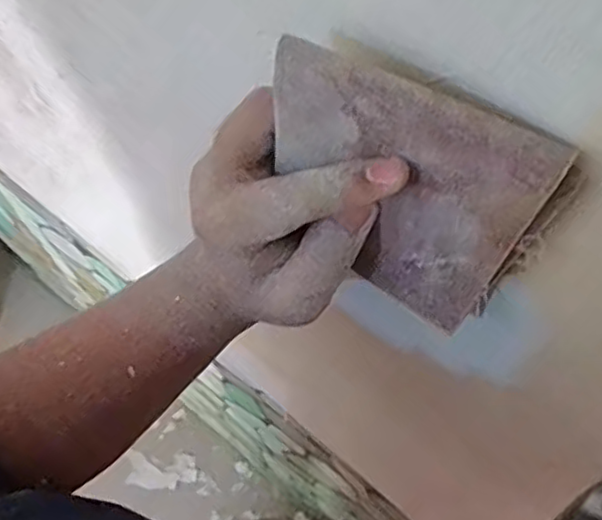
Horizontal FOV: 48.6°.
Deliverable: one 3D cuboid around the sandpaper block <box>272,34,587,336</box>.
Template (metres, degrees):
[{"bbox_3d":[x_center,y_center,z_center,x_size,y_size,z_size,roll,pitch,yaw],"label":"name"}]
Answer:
[{"bbox_3d":[0.037,-0.024,0.255,0.102,0.118,0.017,31,68,12],"label":"sandpaper block"}]

